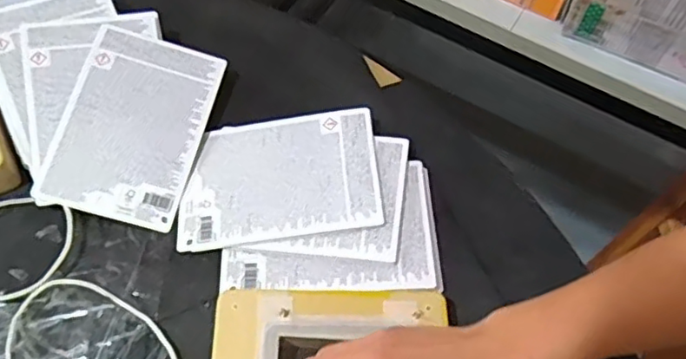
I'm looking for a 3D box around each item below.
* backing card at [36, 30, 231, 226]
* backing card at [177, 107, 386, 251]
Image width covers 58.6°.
[{"bbox_3d":[-0.181,-0.049,0.532,0.114,0.005,0.167,17,71,-7],"label":"backing card"},{"bbox_3d":[-0.054,-0.004,0.519,0.165,0.006,0.114,-8,61,5],"label":"backing card"}]

